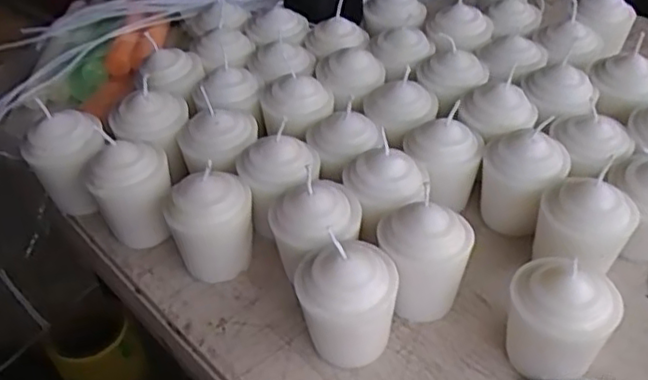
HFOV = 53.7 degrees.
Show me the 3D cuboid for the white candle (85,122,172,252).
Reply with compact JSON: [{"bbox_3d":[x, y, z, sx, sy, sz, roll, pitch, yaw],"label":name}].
[{"bbox_3d":[-0.137,0.003,0.458,0.056,0.077,0.058,-17,44,-15],"label":"white candle"}]

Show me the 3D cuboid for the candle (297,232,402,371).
[{"bbox_3d":[0.013,0.067,0.376,0.058,0.074,0.052,-8,42,-4],"label":"candle"}]

